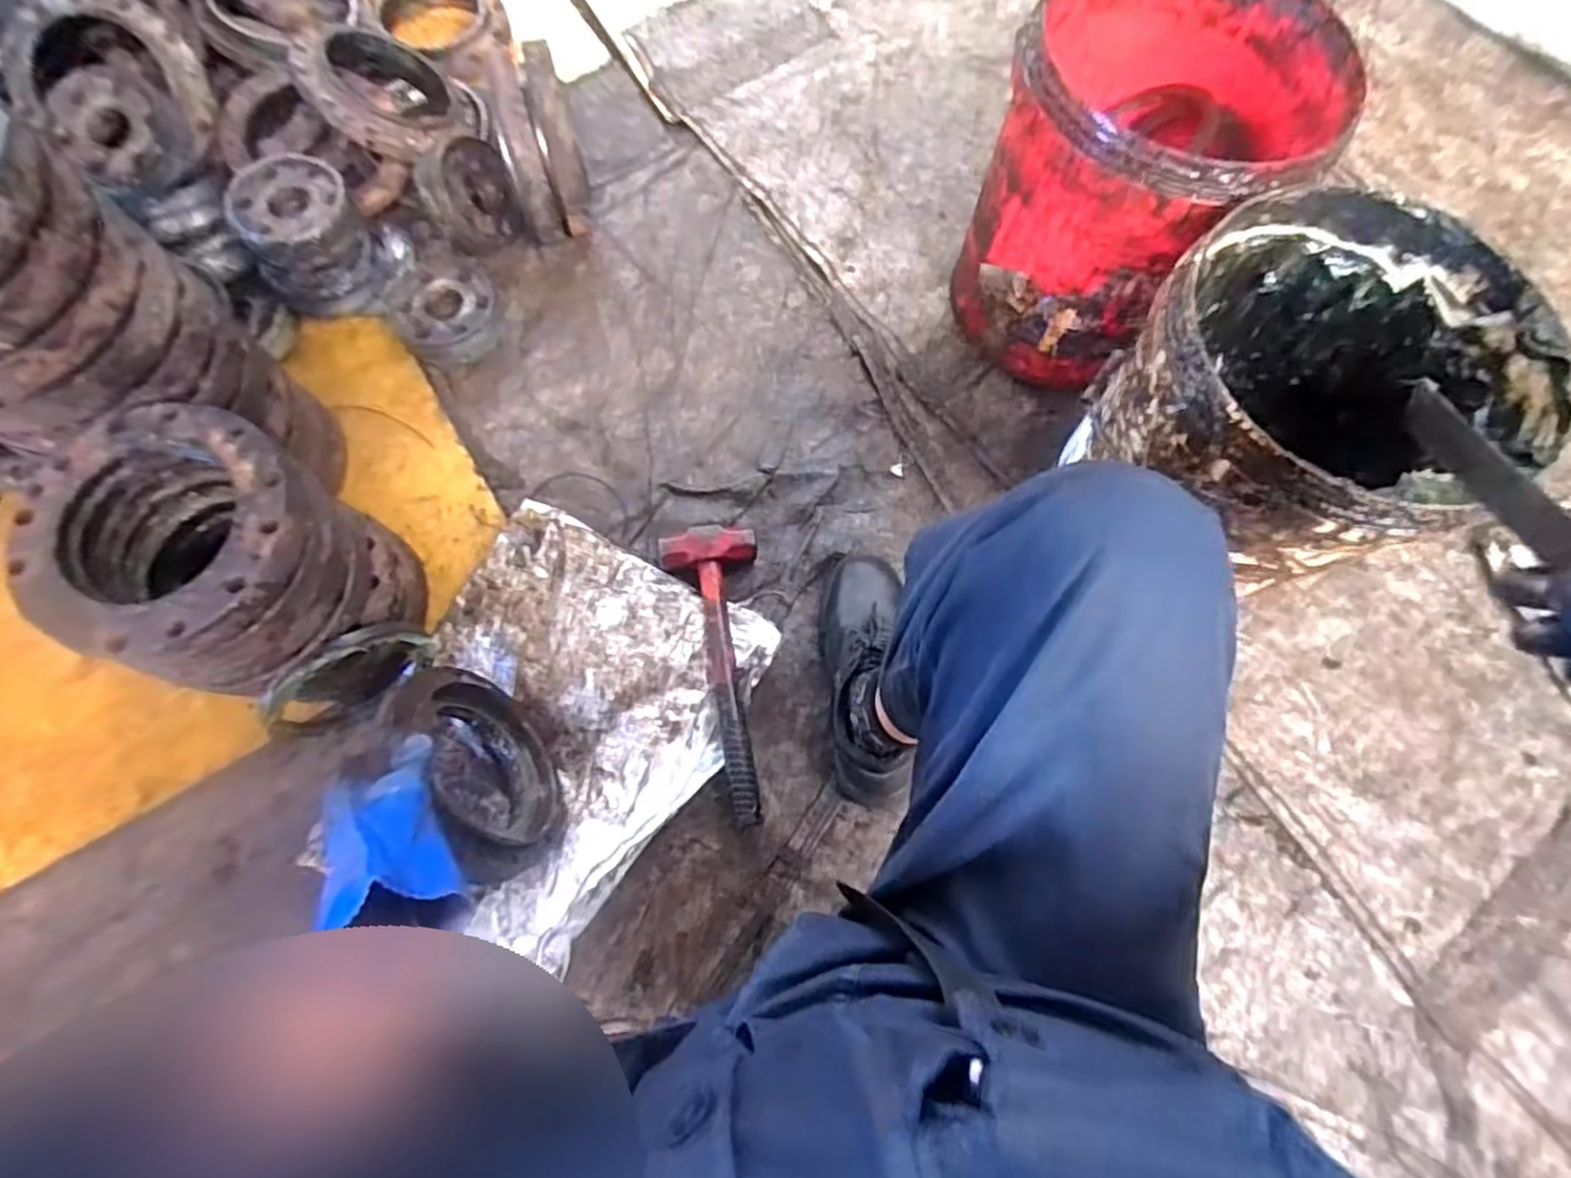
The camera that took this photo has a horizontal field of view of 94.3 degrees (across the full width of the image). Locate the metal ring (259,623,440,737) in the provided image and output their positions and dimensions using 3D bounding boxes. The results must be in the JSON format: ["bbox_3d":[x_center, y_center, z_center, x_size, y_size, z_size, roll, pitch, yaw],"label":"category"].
[{"bbox_3d":[-0.419,0.088,0.700,0.032,0.146,0.145,43,78,11],"label":"metal ring"}]

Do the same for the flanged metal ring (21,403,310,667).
[{"bbox_3d":[-0.479,-0.048,0.555,0.196,0.038,0.194,1,72,-2],"label":"flanged metal ring"}]

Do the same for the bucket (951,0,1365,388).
[{"bbox_3d":[0.368,-0.449,0.789,0.286,0.285,0.324,42,78,11],"label":"bucket"}]

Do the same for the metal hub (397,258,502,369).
[{"bbox_3d":[-0.403,-0.341,0.882,0.120,0.045,0.138,23,75,6],"label":"metal hub"}]

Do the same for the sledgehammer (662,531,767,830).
[{"bbox_3d":[-0.075,0.090,0.777,0.101,0.041,0.314,-4,74,-2],"label":"sledgehammer"}]

